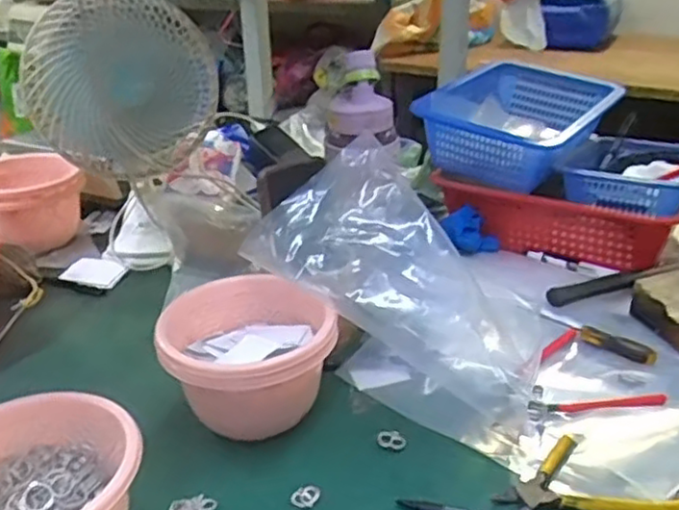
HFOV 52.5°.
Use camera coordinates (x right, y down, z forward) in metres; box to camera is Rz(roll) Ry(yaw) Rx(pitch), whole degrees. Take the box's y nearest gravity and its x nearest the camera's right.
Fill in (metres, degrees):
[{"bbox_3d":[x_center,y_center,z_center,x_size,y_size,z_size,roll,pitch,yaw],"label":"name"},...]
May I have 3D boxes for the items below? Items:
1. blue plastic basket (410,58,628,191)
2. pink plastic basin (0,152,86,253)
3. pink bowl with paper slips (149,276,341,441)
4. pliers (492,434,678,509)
[{"bbox_3d":[0.245,-0.177,0.922,0.198,0.104,0.289,12,29,26],"label":"blue plastic basket"},{"bbox_3d":[-0.438,-0.068,0.956,0.131,0.096,0.147,21,34,39],"label":"pink plastic basin"},{"bbox_3d":[-0.080,0.096,0.610,0.144,0.095,0.148,-2,26,1],"label":"pink bowl with paper slips"},{"bbox_3d":[0.196,0.173,0.534,0.150,0.014,0.072,-2,26,1],"label":"pliers"}]

